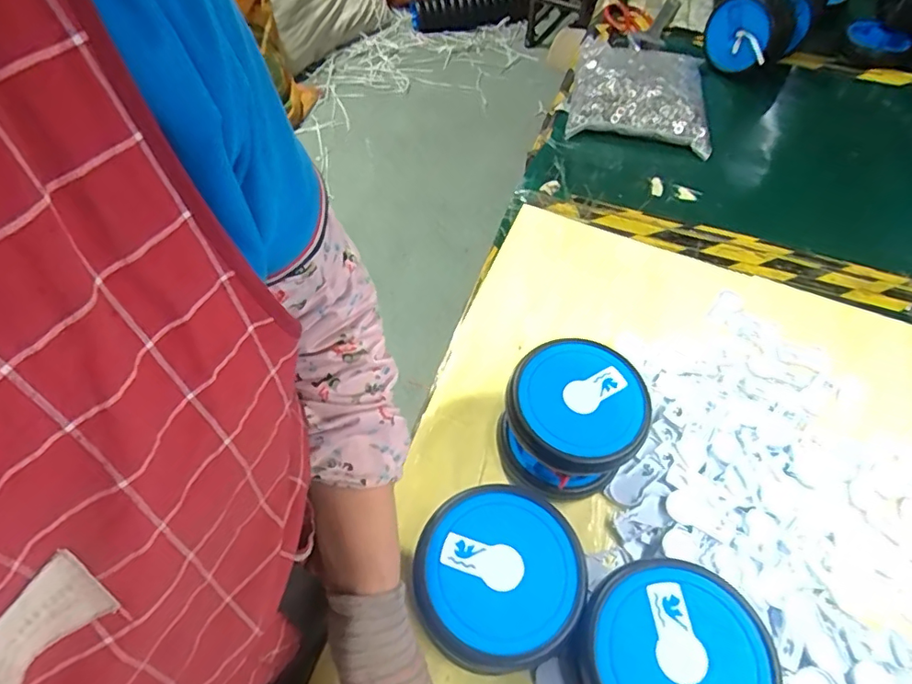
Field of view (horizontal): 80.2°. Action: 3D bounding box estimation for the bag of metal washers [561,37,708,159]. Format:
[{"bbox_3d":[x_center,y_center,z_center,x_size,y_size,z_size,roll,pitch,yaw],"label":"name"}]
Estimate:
[{"bbox_3d":[0.321,-0.453,0.947,0.230,0.058,0.282,9,57,5],"label":"bag of metal washers"}]

